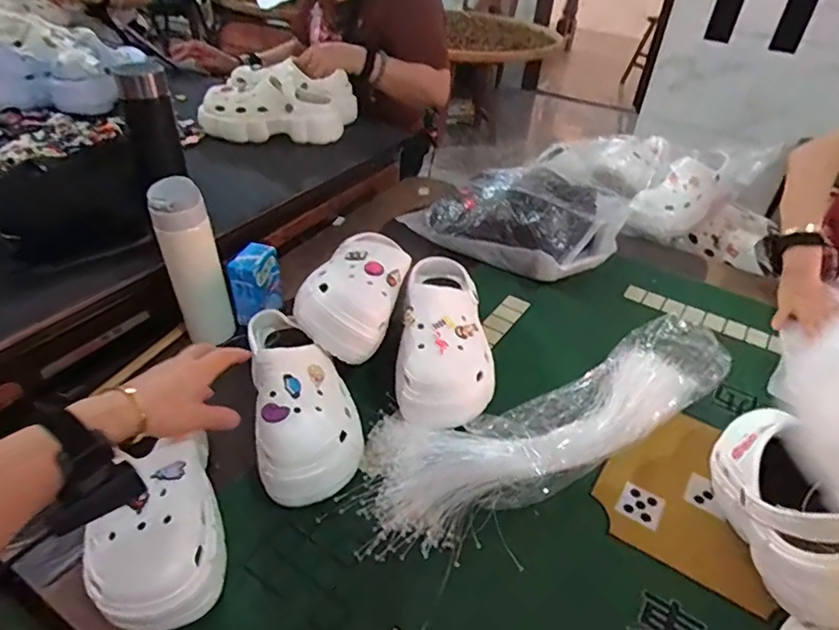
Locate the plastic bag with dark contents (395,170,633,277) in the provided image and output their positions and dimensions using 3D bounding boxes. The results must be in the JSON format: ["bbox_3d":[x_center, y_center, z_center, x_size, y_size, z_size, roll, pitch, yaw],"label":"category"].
[{"bbox_3d":[0.181,-0.192,0.995,0.332,0.103,0.274,27,44,26],"label":"plastic bag with dark contents"}]

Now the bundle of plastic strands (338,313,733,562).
[{"bbox_3d":[0.161,0.121,0.665,0.529,0.052,0.164,-15,43,-23],"label":"bundle of plastic strands"}]

